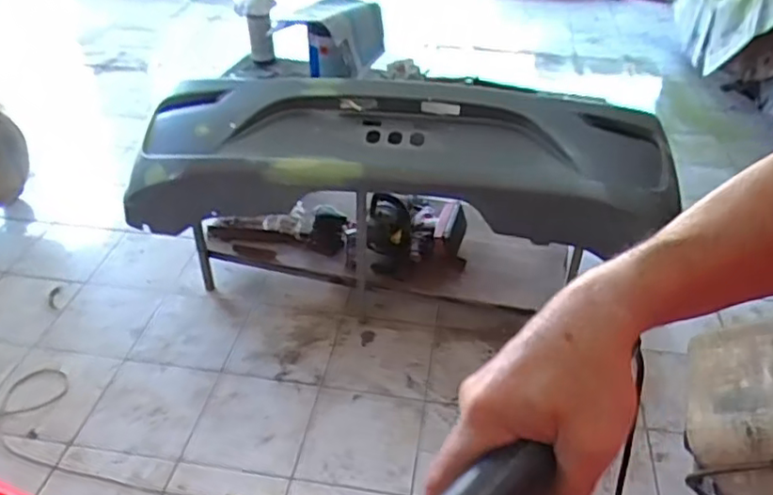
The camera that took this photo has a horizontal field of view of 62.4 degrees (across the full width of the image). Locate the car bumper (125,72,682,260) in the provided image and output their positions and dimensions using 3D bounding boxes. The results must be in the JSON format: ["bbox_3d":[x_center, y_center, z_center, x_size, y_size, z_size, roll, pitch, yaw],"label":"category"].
[{"bbox_3d":[0.036,-0.248,1.807,1.464,0.357,0.444,5,38,7],"label":"car bumper"}]

